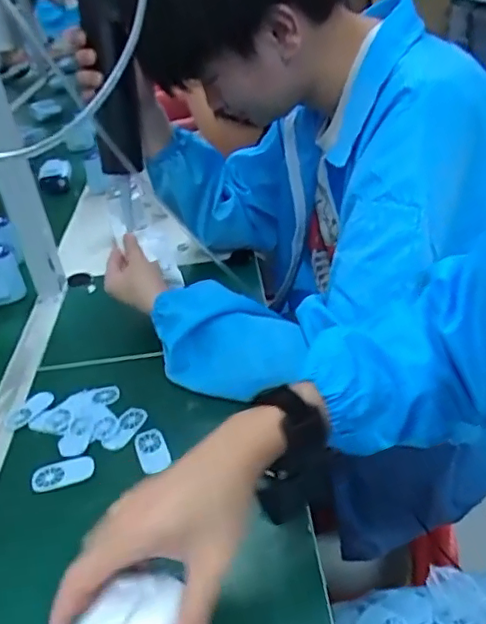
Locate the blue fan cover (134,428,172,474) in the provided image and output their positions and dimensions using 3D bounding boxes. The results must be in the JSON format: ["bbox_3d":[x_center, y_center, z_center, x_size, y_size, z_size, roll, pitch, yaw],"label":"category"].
[{"bbox_3d":[-0.092,0.141,0.579,0.030,0.009,0.058,-17,35,-16],"label":"blue fan cover"}]

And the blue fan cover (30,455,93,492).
[{"bbox_3d":[-0.177,0.161,0.566,0.060,0.009,0.031,-13,35,-10],"label":"blue fan cover"}]

